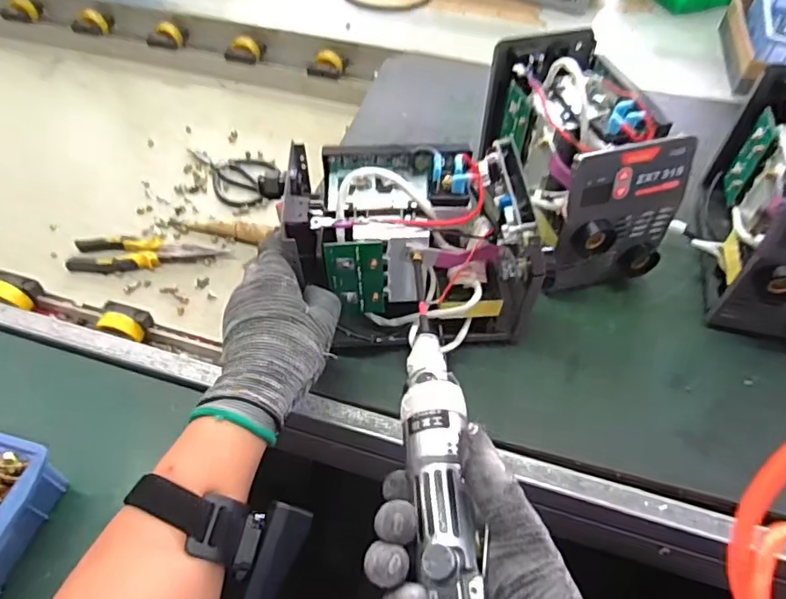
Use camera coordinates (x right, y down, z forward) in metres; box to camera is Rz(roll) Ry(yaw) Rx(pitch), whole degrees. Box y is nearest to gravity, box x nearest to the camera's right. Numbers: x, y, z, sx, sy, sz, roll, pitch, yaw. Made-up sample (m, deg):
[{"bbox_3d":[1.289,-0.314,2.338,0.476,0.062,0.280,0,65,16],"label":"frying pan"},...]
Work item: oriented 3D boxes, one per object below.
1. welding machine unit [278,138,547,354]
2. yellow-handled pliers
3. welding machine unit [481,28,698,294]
[{"bbox_3d":[0.018,-0.042,0.504,0.205,0.146,0.123,1,53,0],"label":"welding machine unit"},{"bbox_3d":[-0.314,-0.061,0.723,0.193,0.019,0.048,-5,53,-4],"label":"yellow-handled pliers"},{"bbox_3d":[0.185,-0.139,0.585,0.114,0.163,0.216,-11,54,-9],"label":"welding machine unit"}]

